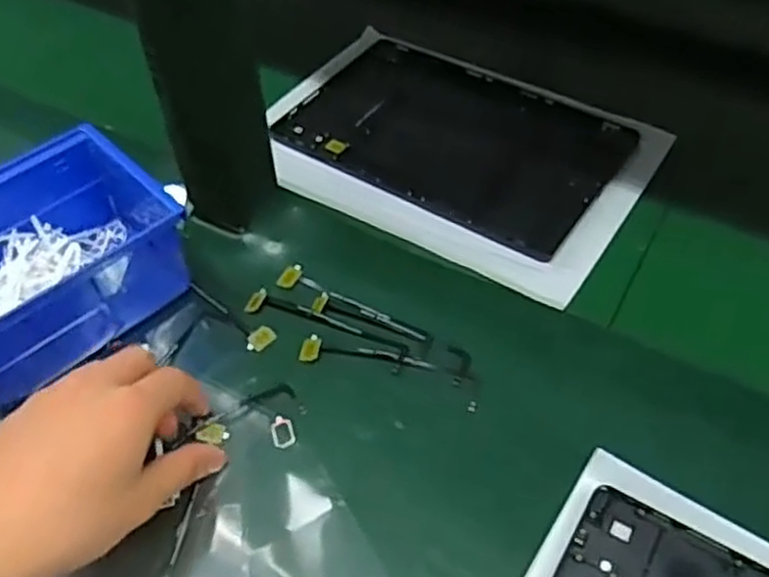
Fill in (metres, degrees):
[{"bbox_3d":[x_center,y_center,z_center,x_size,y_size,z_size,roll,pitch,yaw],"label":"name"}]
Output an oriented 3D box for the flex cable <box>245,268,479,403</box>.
[{"bbox_3d":[-0.035,0.023,0.443,0.103,0.004,0.019,20,53,16],"label":"flex cable"}]

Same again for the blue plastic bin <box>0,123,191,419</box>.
[{"bbox_3d":[-0.192,-0.013,0.434,0.108,0.073,0.143,33,59,27],"label":"blue plastic bin"}]

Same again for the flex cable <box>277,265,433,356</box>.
[{"bbox_3d":[-0.018,0.011,0.451,0.106,0.004,0.017,26,55,20],"label":"flex cable"}]

